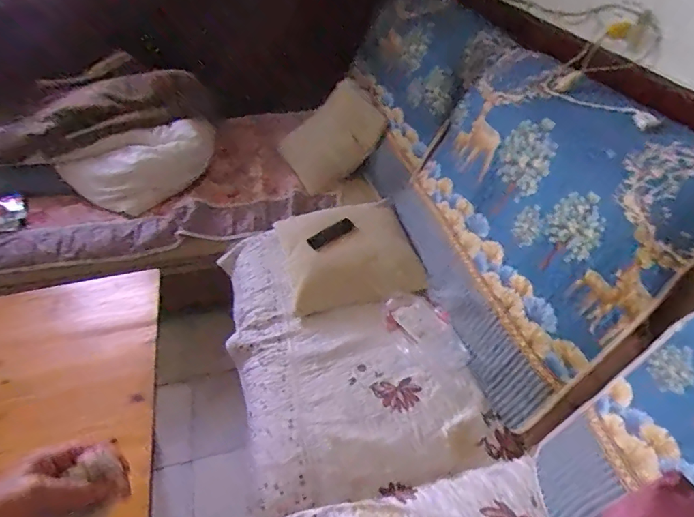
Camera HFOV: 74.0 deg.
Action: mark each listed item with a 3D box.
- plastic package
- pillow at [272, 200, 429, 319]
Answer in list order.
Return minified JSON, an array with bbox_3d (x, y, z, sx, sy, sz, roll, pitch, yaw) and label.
[{"bbox_3d":[0.197,0.188,1.182,0.142,0.022,0.244,-28,52,0],"label":"plastic package"},{"bbox_3d":[0.001,-0.026,1.362,0.375,0.116,0.365,-9,43,-9],"label":"pillow"}]

